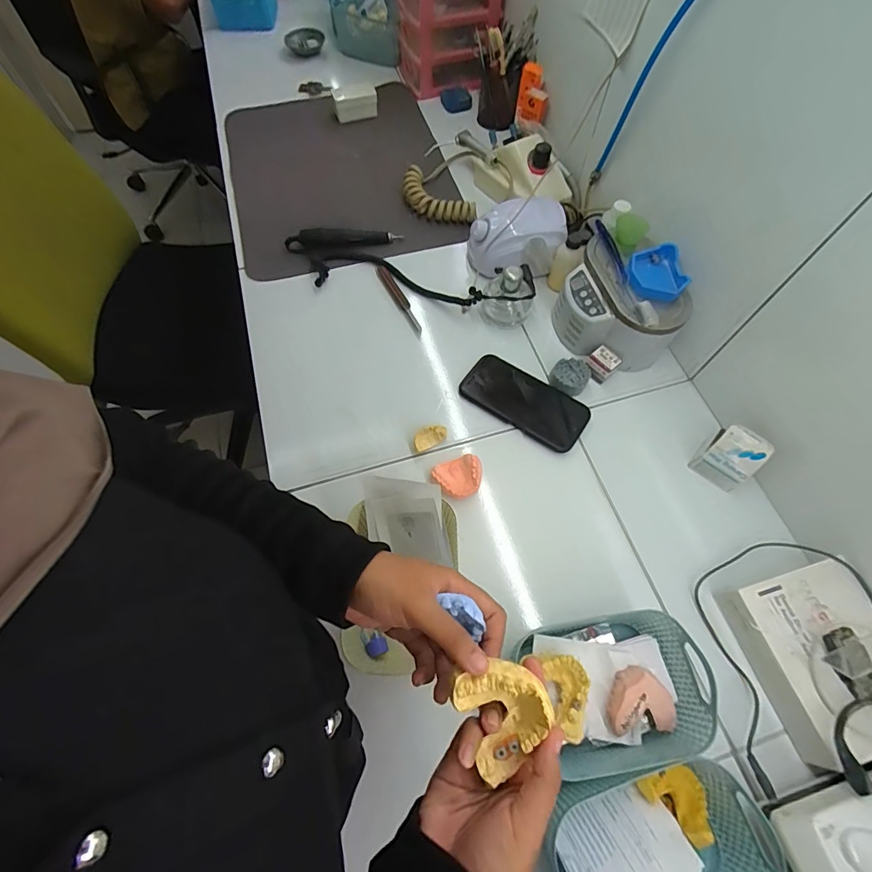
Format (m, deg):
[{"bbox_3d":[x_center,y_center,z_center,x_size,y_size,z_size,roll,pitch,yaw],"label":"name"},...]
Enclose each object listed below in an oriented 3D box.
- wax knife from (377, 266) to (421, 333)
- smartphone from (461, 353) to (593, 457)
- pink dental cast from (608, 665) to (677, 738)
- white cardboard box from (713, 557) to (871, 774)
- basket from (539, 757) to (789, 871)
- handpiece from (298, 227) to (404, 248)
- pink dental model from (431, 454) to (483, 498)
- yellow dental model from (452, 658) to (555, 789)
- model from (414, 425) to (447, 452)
[{"bbox_3d":[-0.054,-0.213,0.677,0.020,0.011,0.137,-26,67,-13],"label":"wax knife"},{"bbox_3d":[0.120,-0.046,0.597,0.168,0.010,0.079,30,76,12],"label":"smartphone"},{"bbox_3d":[0.190,0.247,0.410,0.059,0.025,0.054,-6,64,-4],"label":"pink dental cast"},{"bbox_3d":[0.391,0.219,0.439,0.136,0.060,0.166,-14,65,-8],"label":"white cardboard box"},{"bbox_3d":[0.181,0.343,0.367,0.164,0.071,0.124,-17,66,-9],"label":"basket"},{"bbox_3d":[-0.140,-0.325,0.722,0.160,0.030,0.037,-4,64,-3],"label":"handpiece"},{"bbox_3d":[0.029,0.053,0.545,0.059,0.032,0.052,-24,67,-12],"label":"pink dental model"},{"bbox_3d":[0.044,0.173,0.272,0.052,0.029,0.059,-24,67,-10],"label":"yellow dental model"},{"bbox_3d":[-0.008,0.004,0.570,0.044,0.027,0.021,-29,68,-14],"label":"model"}]

